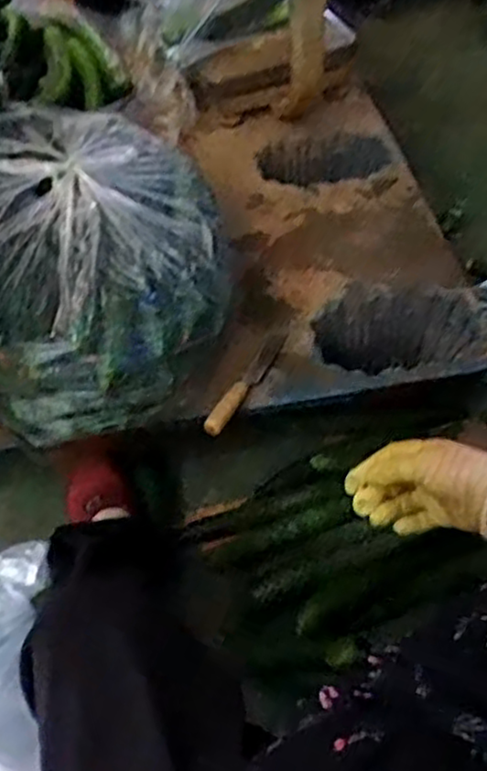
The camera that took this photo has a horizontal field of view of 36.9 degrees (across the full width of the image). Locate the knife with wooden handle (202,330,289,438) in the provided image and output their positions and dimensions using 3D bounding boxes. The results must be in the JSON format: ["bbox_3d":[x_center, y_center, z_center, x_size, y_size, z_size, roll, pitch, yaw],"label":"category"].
[{"bbox_3d":[0.009,-0.010,0.971,0.021,0.034,0.186,25,58,18],"label":"knife with wooden handle"}]

